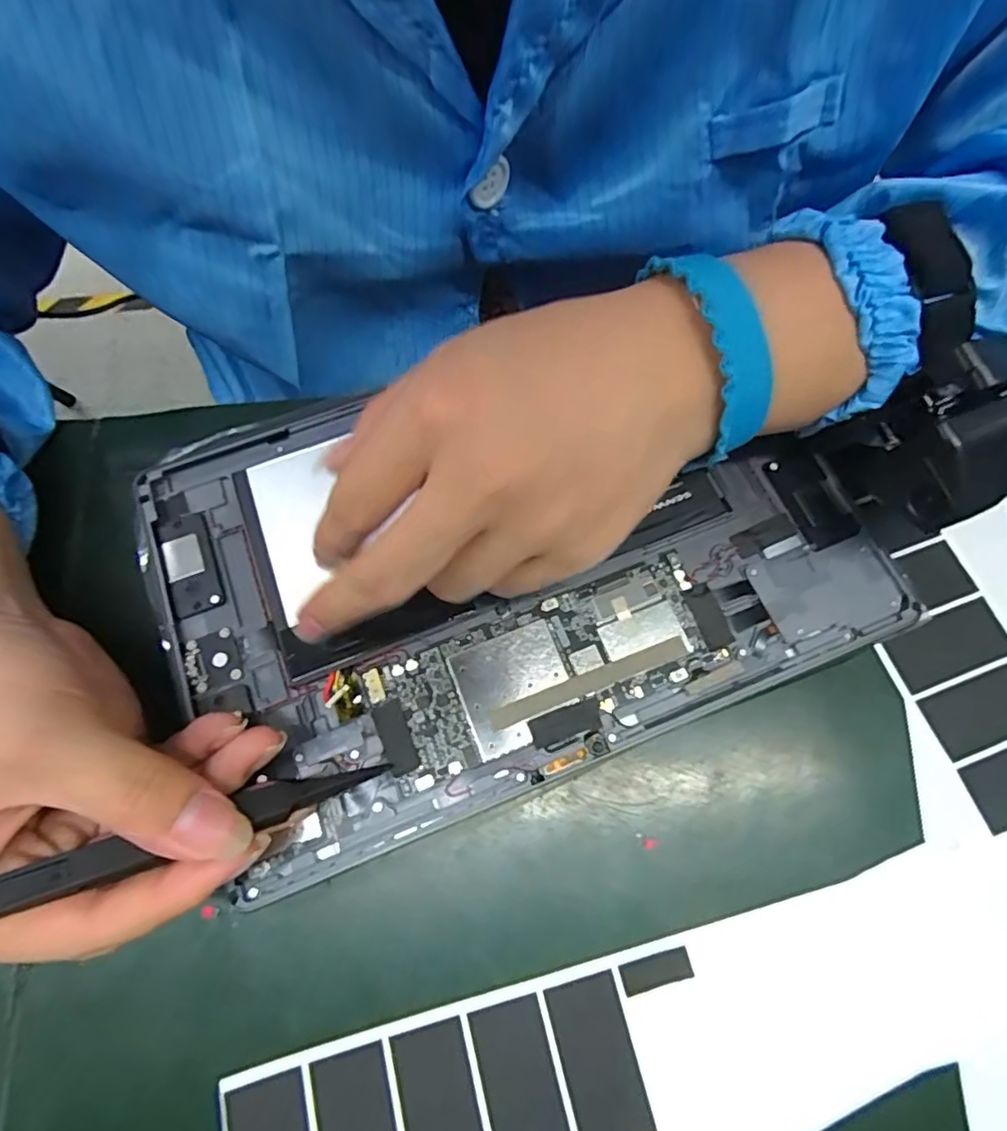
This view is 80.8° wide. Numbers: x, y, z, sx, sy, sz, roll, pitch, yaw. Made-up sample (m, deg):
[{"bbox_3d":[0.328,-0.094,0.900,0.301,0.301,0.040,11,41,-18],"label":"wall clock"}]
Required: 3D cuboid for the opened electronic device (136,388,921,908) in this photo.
[{"bbox_3d":[-0.001,-0.007,0.221,0.249,0.024,0.169,-21,78,-5],"label":"opened electronic device"}]

